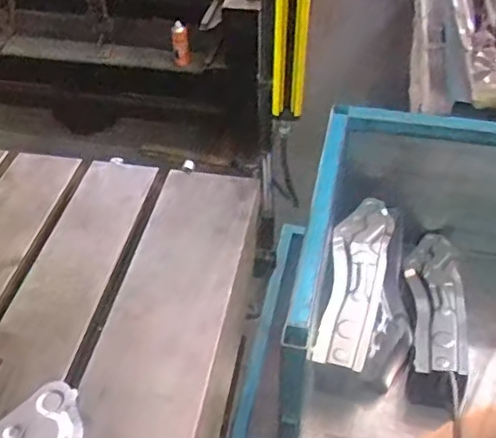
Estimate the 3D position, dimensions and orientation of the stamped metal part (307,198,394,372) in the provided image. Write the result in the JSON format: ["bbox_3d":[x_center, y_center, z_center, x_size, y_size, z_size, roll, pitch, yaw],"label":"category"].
[{"bbox_3d":[0.233,0.128,1.257,0.124,0.052,0.426,20,56,2],"label":"stamped metal part"}]

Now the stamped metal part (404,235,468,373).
[{"bbox_3d":[0.417,0.175,1.284,0.122,0.069,0.399,9,46,9],"label":"stamped metal part"}]

